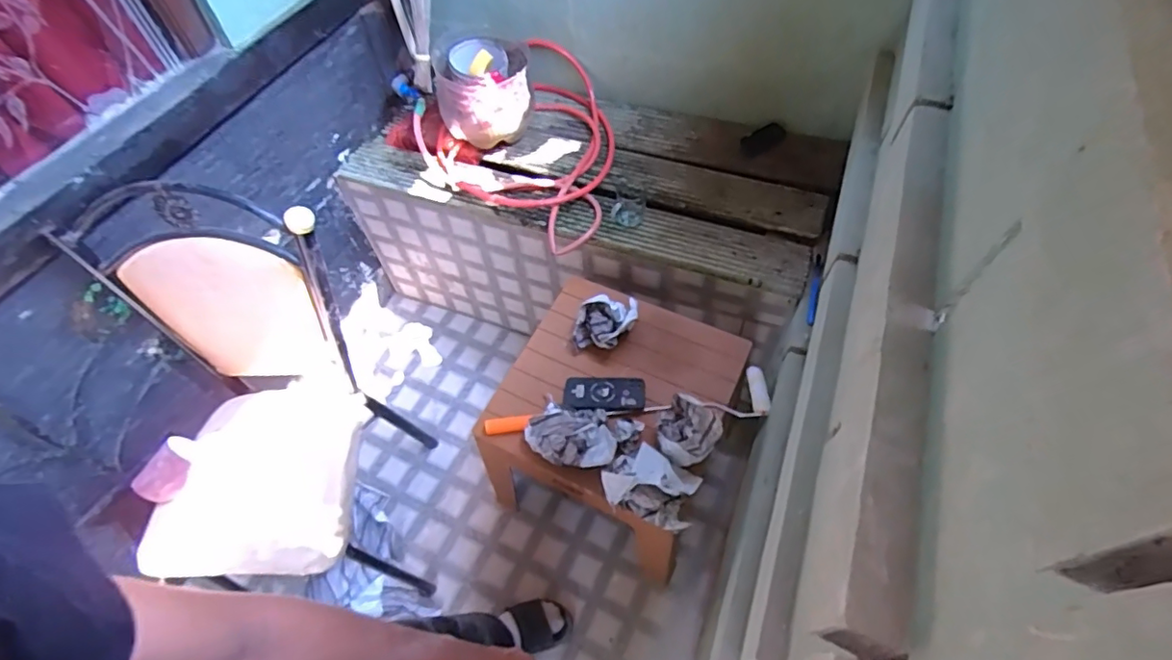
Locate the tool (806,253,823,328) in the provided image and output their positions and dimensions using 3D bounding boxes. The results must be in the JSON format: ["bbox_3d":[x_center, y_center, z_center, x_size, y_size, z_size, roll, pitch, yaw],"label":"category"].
[{"bbox_3d":[0.493,-0.090,1.222,0.019,0.030,0.204,15,59,12],"label":"tool"}]

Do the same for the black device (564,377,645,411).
[{"bbox_3d":[0.040,0.135,1.206,0.167,0.015,0.084,3,49,-2],"label":"black device"}]

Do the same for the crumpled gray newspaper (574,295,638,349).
[{"bbox_3d":[0.044,-0.014,1.261,0.147,0.089,0.105,-6,57,-1],"label":"crumpled gray newspaper"}]

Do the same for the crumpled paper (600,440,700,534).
[{"bbox_3d":[0.119,0.284,1.049,0.170,0.087,0.123,19,60,14],"label":"crumpled paper"}]

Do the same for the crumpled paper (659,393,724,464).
[{"bbox_3d":[0.195,0.197,1.088,0.112,0.114,0.109,10,58,10],"label":"crumpled paper"}]

